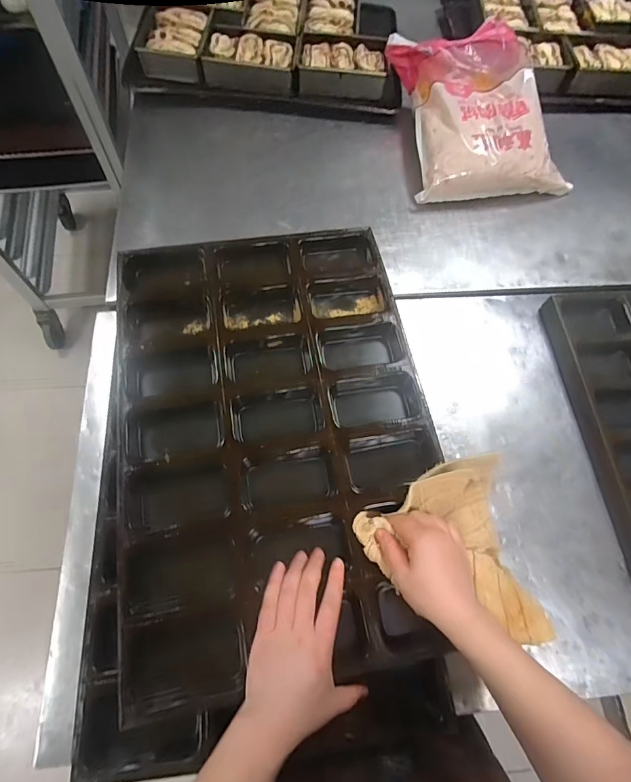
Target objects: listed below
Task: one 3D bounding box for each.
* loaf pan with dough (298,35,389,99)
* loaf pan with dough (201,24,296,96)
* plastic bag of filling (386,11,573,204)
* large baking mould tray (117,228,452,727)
[{"bbox_3d":[0.056,-0.699,0.896,0.183,0.069,0.143,0,67,-3],"label":"loaf pan with dough"},{"bbox_3d":[-0.135,-0.706,0.880,0.190,0.048,0.140,3,67,-2],"label":"loaf pan with dough"},{"bbox_3d":[0.318,-0.544,0.807,0.299,0.134,0.331,-5,67,-5],"label":"plastic bag of filling"},{"bbox_3d":[-0.048,0.043,0.548,0.389,0.062,0.574,-8,68,-7],"label":"large baking mould tray"}]

